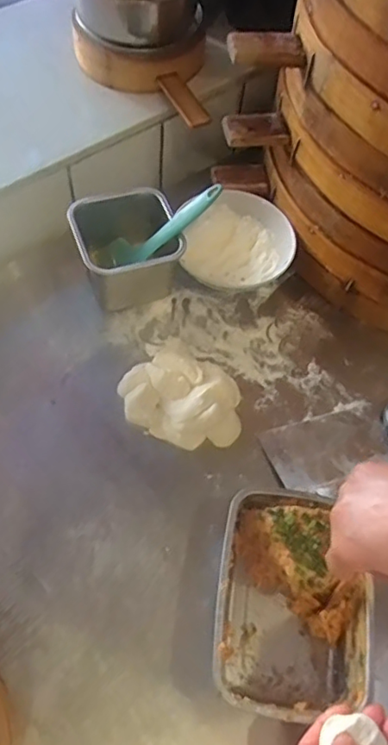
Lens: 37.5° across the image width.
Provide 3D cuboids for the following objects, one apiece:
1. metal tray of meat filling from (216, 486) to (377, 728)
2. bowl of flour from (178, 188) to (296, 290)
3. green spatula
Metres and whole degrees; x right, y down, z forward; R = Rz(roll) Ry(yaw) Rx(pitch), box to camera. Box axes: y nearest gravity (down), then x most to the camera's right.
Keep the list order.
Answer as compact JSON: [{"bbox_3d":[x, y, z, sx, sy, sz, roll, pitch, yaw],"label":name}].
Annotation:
[{"bbox_3d":[0.085,0.210,0.523,0.127,0.077,0.176,8,62,2],"label":"metal tray of meat filling"},{"bbox_3d":[0.059,-0.171,0.761,0.134,0.058,0.134,1,62,-2],"label":"bowl of flour"},{"bbox_3d":[-0.033,-0.174,0.681,0.028,0.177,0.031,28,53,-39],"label":"green spatula"}]

